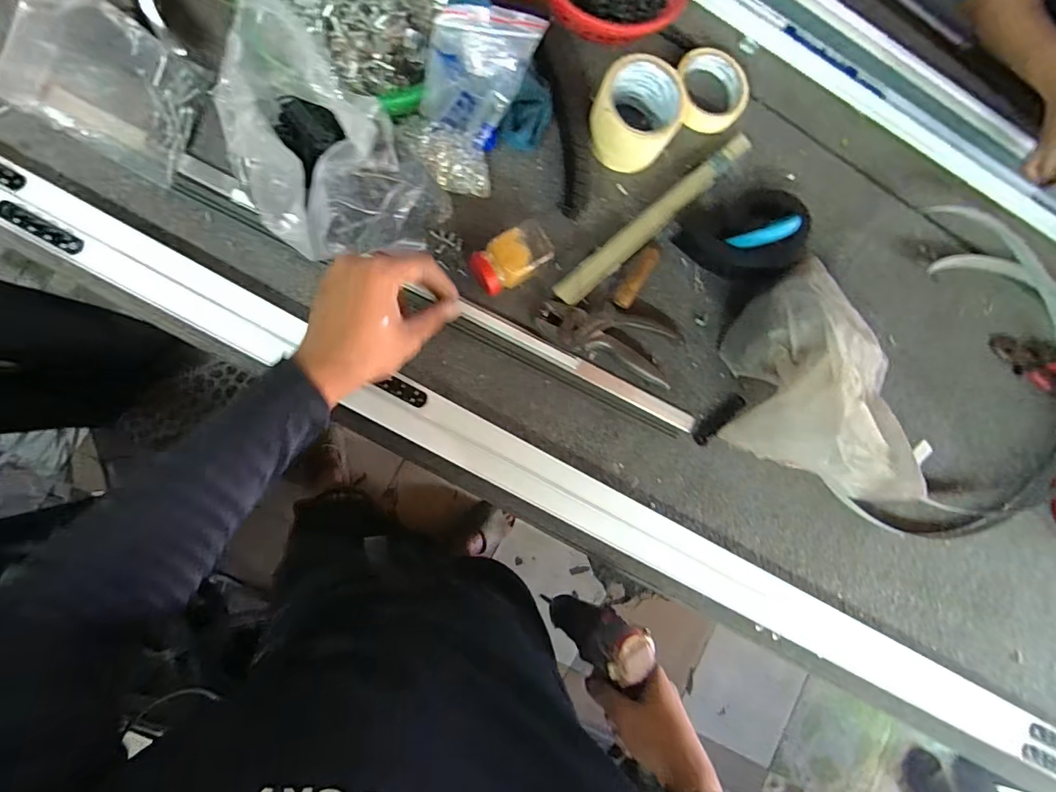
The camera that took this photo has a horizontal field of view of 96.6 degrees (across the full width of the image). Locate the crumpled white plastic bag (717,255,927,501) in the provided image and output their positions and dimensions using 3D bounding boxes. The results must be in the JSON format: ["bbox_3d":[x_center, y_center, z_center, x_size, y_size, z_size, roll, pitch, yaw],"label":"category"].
[{"bbox_3d":[0.324,-0.026,0.536,0.166,0.131,0.257,10,85,-9],"label":"crumpled white plastic bag"}]

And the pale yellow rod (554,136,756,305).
[{"bbox_3d":[0.152,-0.217,0.573,0.311,0.028,0.035,-42,94,-10],"label":"pale yellow rod"}]

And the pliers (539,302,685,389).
[{"bbox_3d":[0.097,-0.075,0.556,0.171,0.035,0.073,21,83,-8],"label":"pliers"}]

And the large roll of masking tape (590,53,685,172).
[{"bbox_3d":[0.123,-0.327,0.552,0.097,0.076,0.104,1,87,-10],"label":"large roll of masking tape"}]

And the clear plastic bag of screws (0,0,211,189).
[{"bbox_3d":[-0.410,-0.314,0.463,0.134,0.061,0.140,22,83,-8],"label":"clear plastic bag of screws"}]

